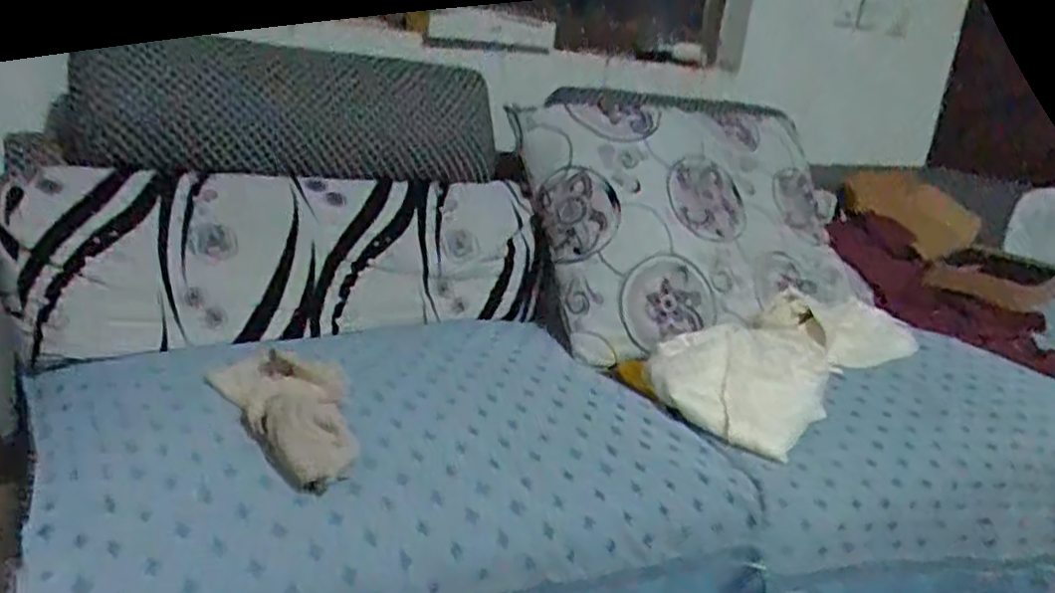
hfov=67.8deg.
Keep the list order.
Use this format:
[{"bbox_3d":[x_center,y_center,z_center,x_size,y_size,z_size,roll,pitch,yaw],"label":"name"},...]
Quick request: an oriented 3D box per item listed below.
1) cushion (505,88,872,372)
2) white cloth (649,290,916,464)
[{"bbox_3d":[0.373,-0.152,1.650,0.732,0.519,0.201,-4,-12,-30],"label":"cushion"},{"bbox_3d":[0.482,0.089,1.434,0.587,0.078,0.275,-23,56,-38],"label":"white cloth"}]

